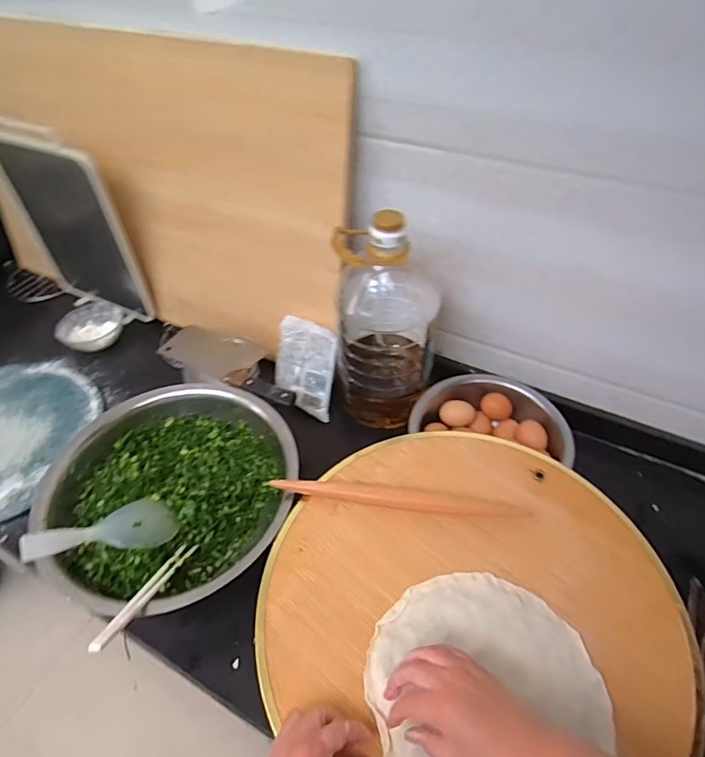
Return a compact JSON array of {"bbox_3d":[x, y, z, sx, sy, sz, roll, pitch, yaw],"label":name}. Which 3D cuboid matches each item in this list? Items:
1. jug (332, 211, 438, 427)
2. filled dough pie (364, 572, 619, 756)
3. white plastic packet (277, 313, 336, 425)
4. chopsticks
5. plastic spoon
[{"bbox_3d":[0.053,-0.081,0.749,0.155,0.344,0.117,-2,47,0],"label":"jug"},{"bbox_3d":[0.132,0.303,0.467,0.221,0.026,0.231,-1,47,1],"label":"filled dough pie"},{"bbox_3d":[-0.083,-0.017,0.839,0.116,0.156,0.023,21,19,21],"label":"white plastic packet"},{"bbox_3d":[-0.239,0.251,0.573,0.018,0.016,0.206,5,8,7],"label":"chopsticks"},{"bbox_3d":[-0.321,0.197,0.629,0.175,0.022,0.064,-2,58,-37],"label":"plastic spoon"}]

